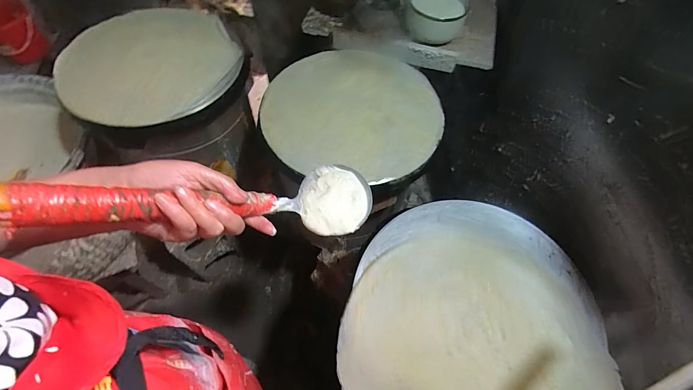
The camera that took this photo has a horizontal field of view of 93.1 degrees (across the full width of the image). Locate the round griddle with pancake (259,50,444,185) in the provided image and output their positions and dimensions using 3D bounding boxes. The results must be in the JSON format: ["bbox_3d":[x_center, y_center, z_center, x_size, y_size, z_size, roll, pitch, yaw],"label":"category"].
[{"bbox_3d":[0.017,-0.197,0.723,0.372,0.027,0.353,1,62,-3],"label":"round griddle with pancake"}]

